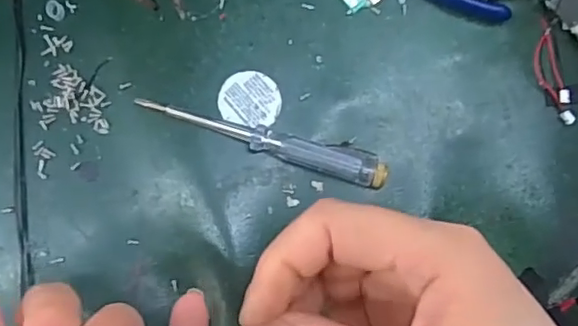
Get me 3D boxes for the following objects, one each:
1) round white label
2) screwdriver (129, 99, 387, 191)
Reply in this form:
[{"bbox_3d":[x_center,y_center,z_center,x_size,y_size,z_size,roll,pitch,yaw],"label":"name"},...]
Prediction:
[{"bbox_3d":[-0.021,-0.036,0.325,0.034,0.004,0.031,0,85,-2],"label":"round white label"},{"bbox_3d":[-0.013,-0.012,0.318,0.136,0.012,0.017,16,84,0],"label":"screwdriver"}]

